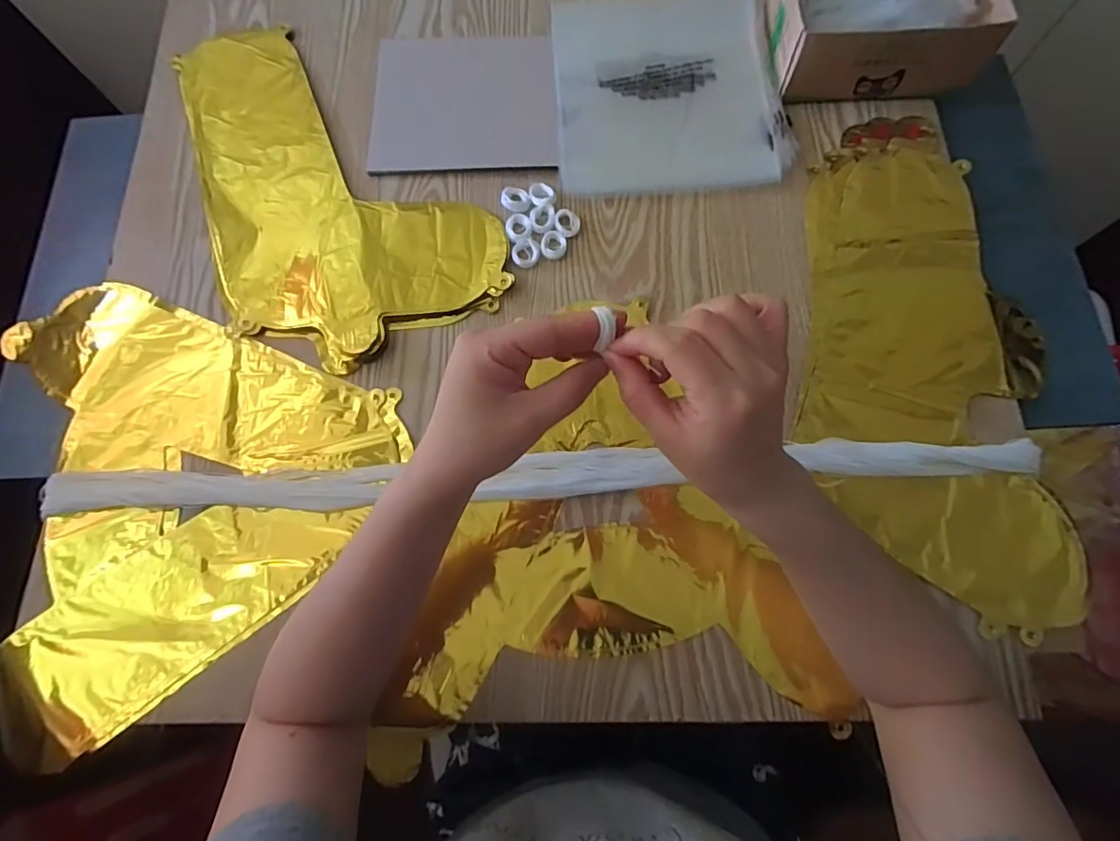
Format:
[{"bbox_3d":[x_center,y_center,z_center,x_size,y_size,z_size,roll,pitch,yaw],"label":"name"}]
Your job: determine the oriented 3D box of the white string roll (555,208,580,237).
[{"bbox_3d":[0.007,-0.180,0.492,0.022,0.007,0.028,-2,74,1],"label":"white string roll"}]

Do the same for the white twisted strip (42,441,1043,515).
[{"bbox_3d":[-0.024,0.044,0.426,0.772,0.018,0.035,-2,74,1],"label":"white twisted strip"}]

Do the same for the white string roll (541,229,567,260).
[{"bbox_3d":[-0.005,-0.159,0.487,0.023,0.006,0.026,-2,74,1],"label":"white string roll"}]

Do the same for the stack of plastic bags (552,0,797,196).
[{"bbox_3d":[0.103,-0.332,0.529,0.209,0.014,0.240,-3,74,1],"label":"stack of plastic bags"}]

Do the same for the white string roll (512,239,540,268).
[{"bbox_3d":[-0.031,-0.151,0.484,0.025,0.005,0.025,0,74,2],"label":"white string roll"}]

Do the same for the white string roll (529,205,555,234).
[{"bbox_3d":[-0.016,-0.185,0.492,0.023,0.004,0.030,2,74,2],"label":"white string roll"}]

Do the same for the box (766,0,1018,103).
[{"bbox_3d":[0.292,-0.375,0.500,0.188,0.063,0.142,3,74,2],"label":"box"}]

